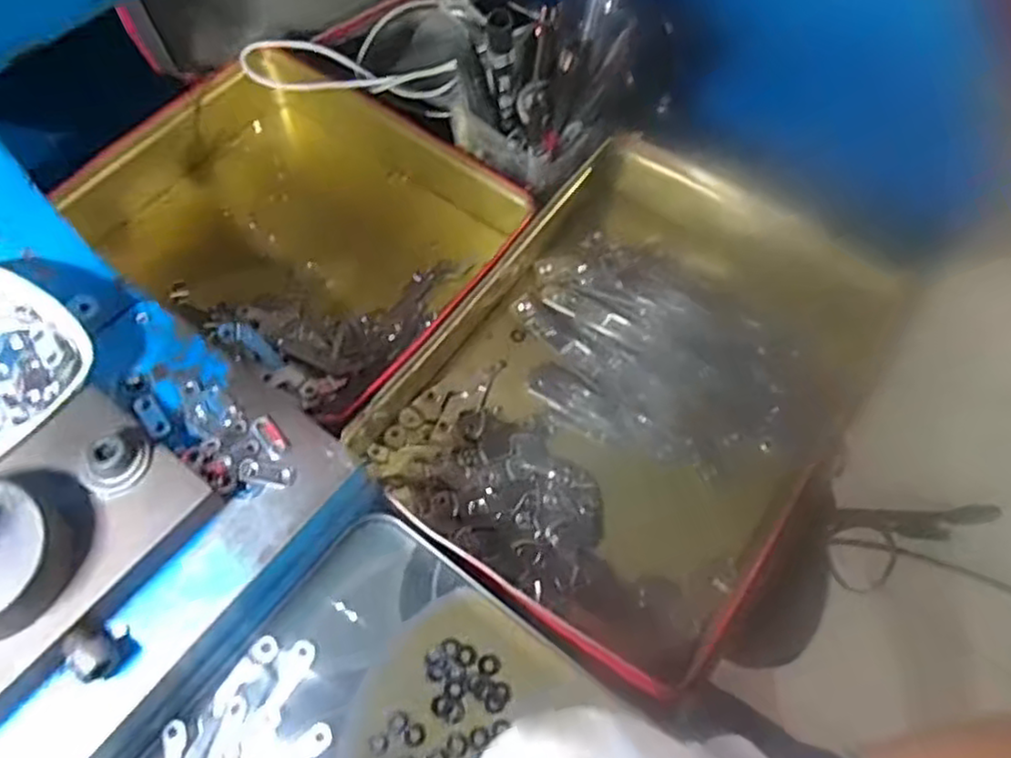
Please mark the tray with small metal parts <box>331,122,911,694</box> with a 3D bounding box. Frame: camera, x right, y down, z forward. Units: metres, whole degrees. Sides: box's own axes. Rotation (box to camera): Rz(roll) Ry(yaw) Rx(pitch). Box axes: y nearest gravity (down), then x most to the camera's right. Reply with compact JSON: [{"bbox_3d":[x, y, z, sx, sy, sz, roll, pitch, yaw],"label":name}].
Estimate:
[{"bbox_3d":[0.087,-0.005,0.453,0.245,0.054,0.333,31,64,12],"label":"tray with small metal parts"}]

